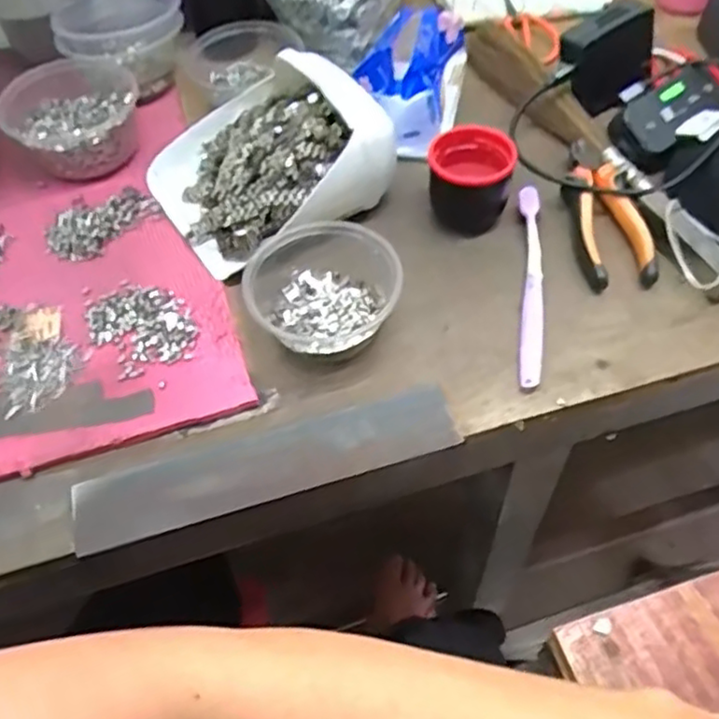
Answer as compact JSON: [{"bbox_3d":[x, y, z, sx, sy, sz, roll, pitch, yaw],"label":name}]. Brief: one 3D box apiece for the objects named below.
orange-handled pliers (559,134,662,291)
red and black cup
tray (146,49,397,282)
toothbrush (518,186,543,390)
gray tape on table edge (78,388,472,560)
[{"bbox_3d":[0.195,-0.120,0.546,0.053,0.023,0.147,-3,55,2],"label":"orange-handled pliers"},{"bbox_3d":[0.089,-0.144,0.546,0.063,0.062,0.058,19,58,16],"label":"red and black cup"},{"bbox_3d":[-0.077,-0.164,0.551,0.169,0.078,0.157,-31,59,-17],"label":"tray"},{"bbox_3d":[0.127,-0.057,0.508,0.018,0.022,0.173,4,55,7],"label":"toothbrush"},{"bbox_3d":[-0.060,0.067,0.443,0.246,0.007,0.051,-16,50,-6],"label":"gray tape on table edge"}]

